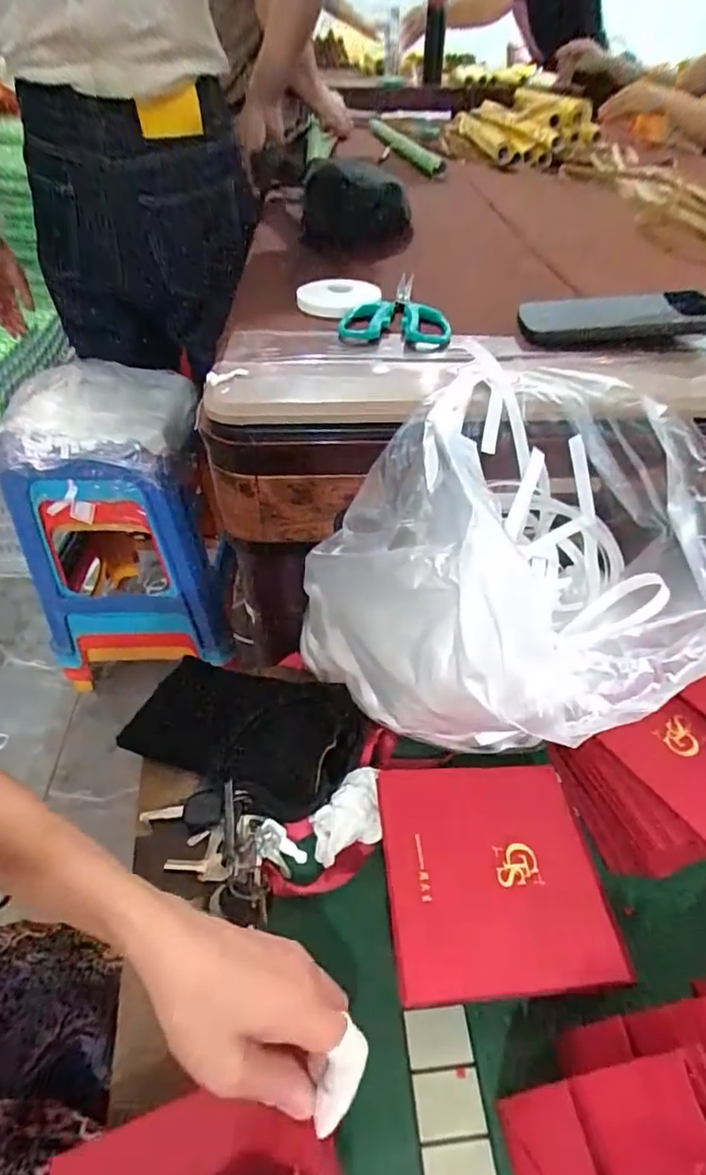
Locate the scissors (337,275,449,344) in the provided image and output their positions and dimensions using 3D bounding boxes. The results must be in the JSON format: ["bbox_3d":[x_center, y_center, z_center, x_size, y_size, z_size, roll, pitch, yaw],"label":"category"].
[{"bbox_3d":[0.048,-0.259,0.510,0.098,0.020,0.122,13,46,13],"label":"scissors"}]

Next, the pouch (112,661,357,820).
[{"bbox_3d":[-0.092,0.123,0.485,0.188,0.029,0.114,16,47,15],"label":"pouch"}]

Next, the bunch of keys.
[{"bbox_3d":[-0.106,0.198,0.431,0.129,0.024,0.071,26,50,23],"label":"bunch of keys"}]

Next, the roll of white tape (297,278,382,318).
[{"bbox_3d":[-0.013,-0.281,0.532,0.079,0.018,0.071,-5,45,-5],"label":"roll of white tape"}]

